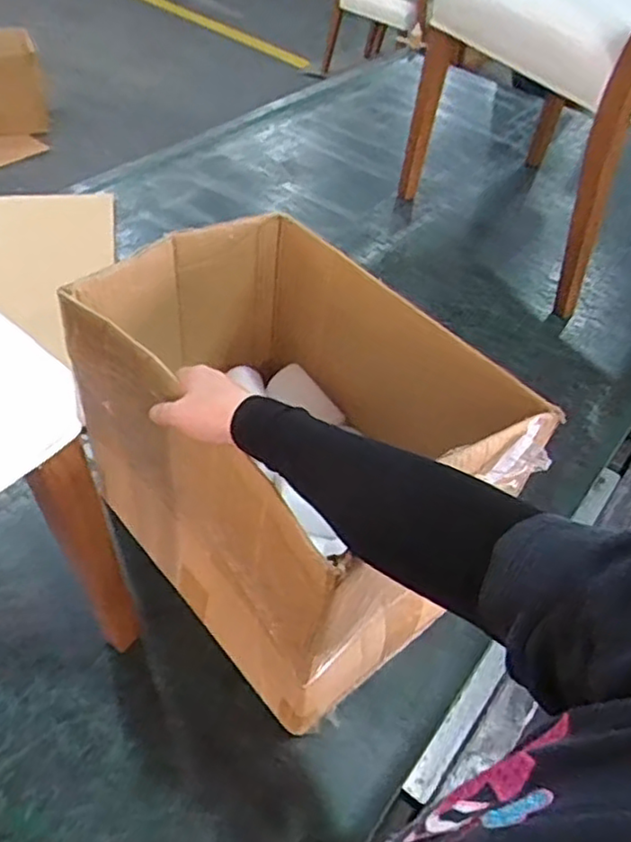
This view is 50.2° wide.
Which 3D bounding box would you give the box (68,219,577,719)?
[{"bbox_3d":[-0.035,0.035,0.792,0.312,0.331,0.449,-28,56,-29],"label":"box"}]

